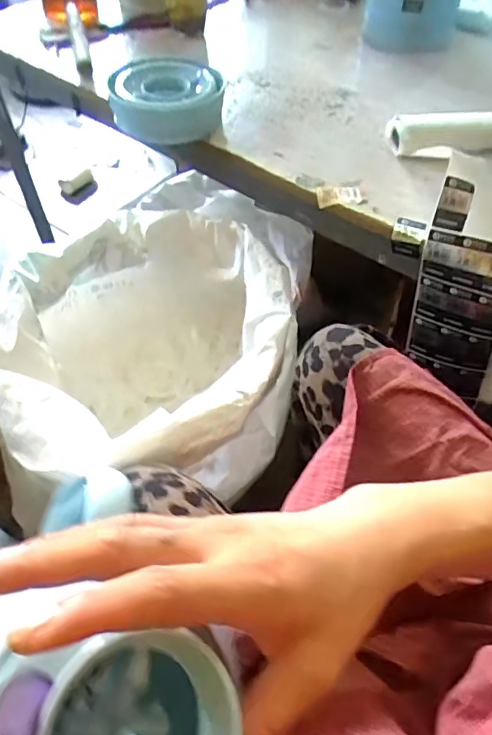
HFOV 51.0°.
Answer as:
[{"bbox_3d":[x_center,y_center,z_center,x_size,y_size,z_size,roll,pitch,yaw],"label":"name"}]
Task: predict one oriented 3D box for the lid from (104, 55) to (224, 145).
[{"bbox_3d":[-0.106,-0.376,0.719,0.140,0.056,0.132,19,55,13],"label":"lid"}]

